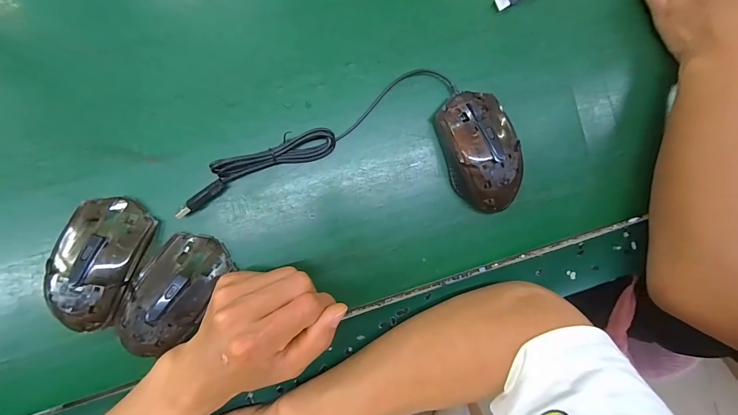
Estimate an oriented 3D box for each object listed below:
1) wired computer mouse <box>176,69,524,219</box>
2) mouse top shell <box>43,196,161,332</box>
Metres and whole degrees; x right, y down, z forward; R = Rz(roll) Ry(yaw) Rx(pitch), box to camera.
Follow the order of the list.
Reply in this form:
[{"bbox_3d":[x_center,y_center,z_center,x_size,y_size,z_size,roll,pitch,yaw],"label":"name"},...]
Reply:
[{"bbox_3d":[-0.008,-0.061,0.290,0.295,0.035,0.135,-2,91,-8],"label":"wired computer mouse"},{"bbox_3d":[-0.218,0.046,0.266,0.058,0.033,0.106,18,88,-7],"label":"mouse top shell"}]

